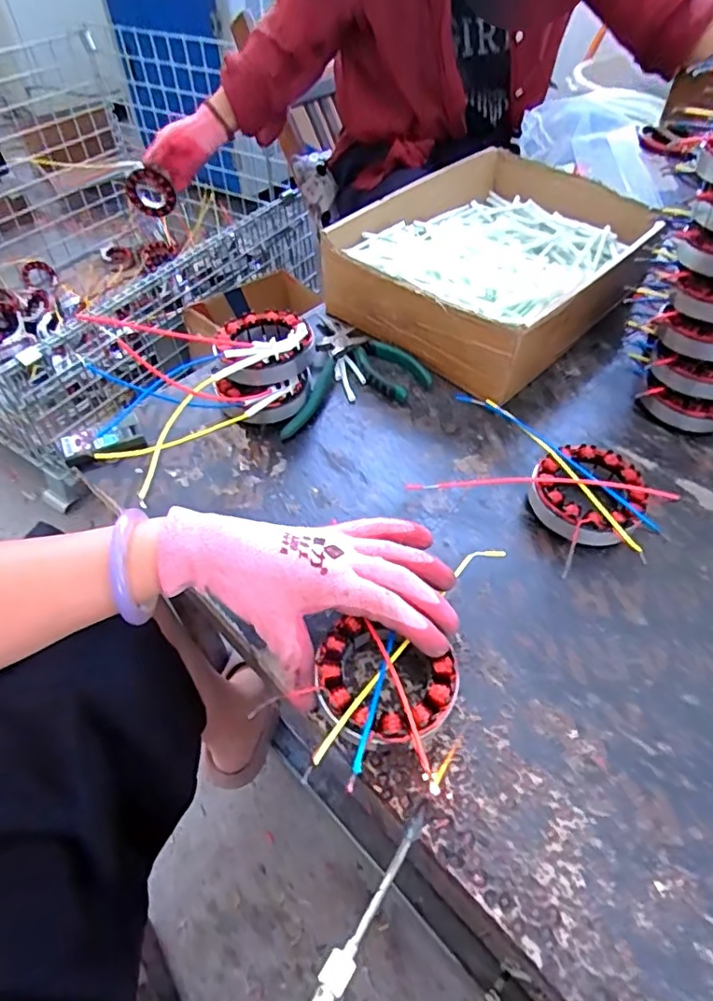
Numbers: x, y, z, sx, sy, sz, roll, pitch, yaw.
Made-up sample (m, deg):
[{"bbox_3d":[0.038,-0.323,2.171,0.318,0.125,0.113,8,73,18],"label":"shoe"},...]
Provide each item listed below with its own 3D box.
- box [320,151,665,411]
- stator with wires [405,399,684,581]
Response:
[{"bbox_3d":[0.160,-0.259,0.626,0.245,0.103,0.334,37,58,26],"label":"box"},{"bbox_3d":[0.144,-0.020,0.464,0.197,0.036,0.122,34,56,24],"label":"stator with wires"}]

